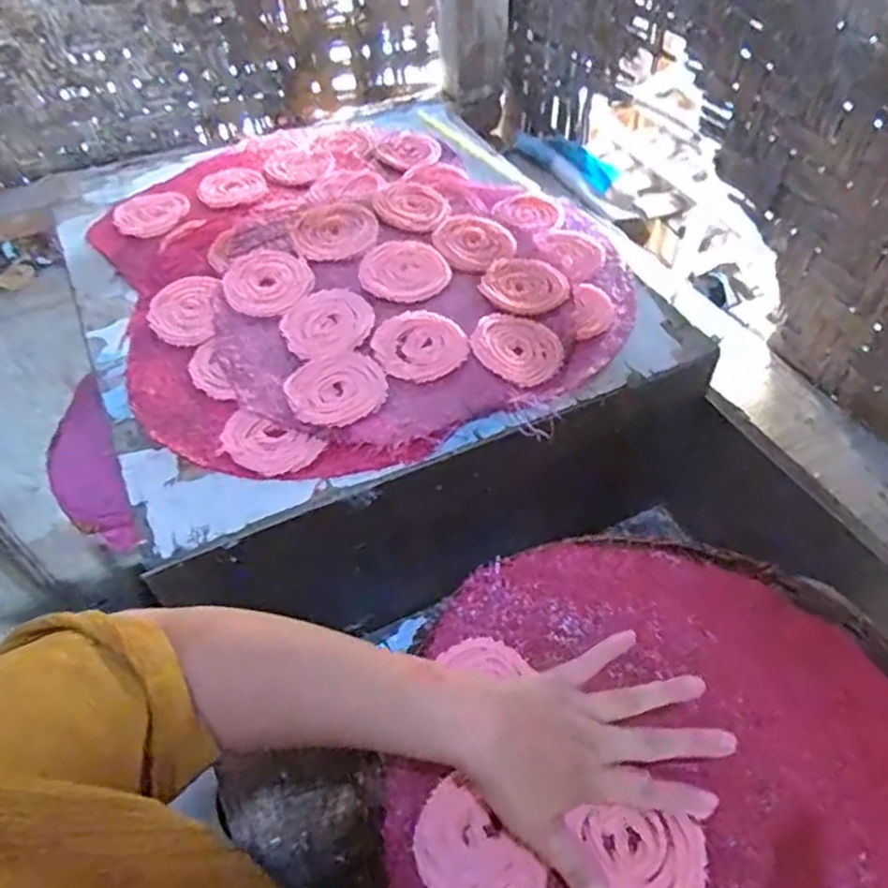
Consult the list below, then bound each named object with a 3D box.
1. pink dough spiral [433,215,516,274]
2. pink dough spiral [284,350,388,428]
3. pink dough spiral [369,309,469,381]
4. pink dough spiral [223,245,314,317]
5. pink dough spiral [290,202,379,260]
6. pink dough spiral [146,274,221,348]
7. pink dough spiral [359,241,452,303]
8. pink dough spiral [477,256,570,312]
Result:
[{"bbox_3d":[0.032,-0.217,0.738,0.089,0.012,0.082,0,49,1],"label":"pink dough spiral"},{"bbox_3d":[-0.091,-0.047,0.593,0.080,0.010,0.079,0,49,1],"label":"pink dough spiral"},{"bbox_3d":[-0.023,-0.090,0.625,0.078,0.015,0.078,0,49,1],"label":"pink dough spiral"},{"bbox_3d":[-0.174,-0.162,0.687,0.083,0.019,0.093,-12,50,-9],"label":"pink dough spiral"},{"bbox_3d":[-0.112,-0.221,0.724,0.087,0.014,0.087,0,49,1],"label":"pink dough spiral"},{"bbox_3d":[-0.253,-0.130,0.674,0.069,0.008,0.088,-6,64,5],"label":"pink dough spiral"},{"bbox_3d":[-0.038,-0.171,0.690,0.087,0.015,0.089,0,49,1],"label":"pink dough spiral"},{"bbox_3d":[0.080,-0.158,0.691,0.078,0.007,0.084,0,49,1],"label":"pink dough spiral"}]

